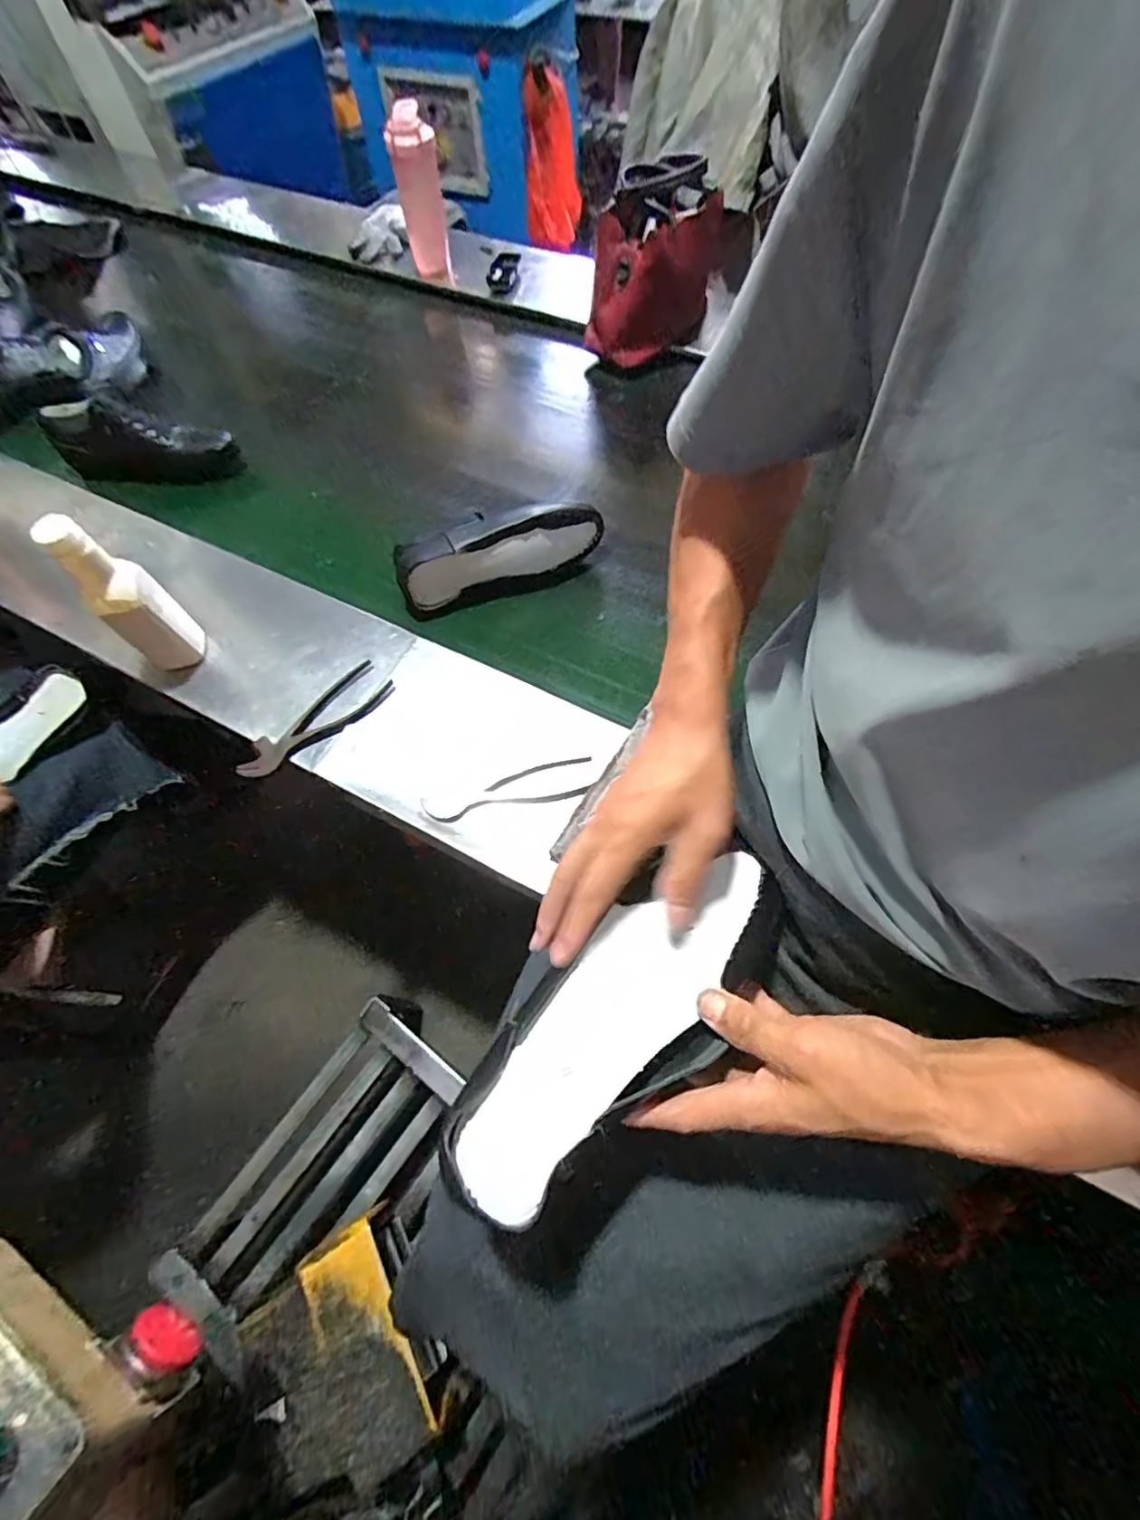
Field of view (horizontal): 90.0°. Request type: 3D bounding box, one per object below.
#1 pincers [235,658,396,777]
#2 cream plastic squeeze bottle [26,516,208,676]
[{"bbox_3d":[-0.311,-0.048,0.693,0.196,0.017,0.066,-42,69,-18],"label":"pincers"},{"bbox_3d":[-0.509,-0.188,0.661,0.073,0.215,0.058,-39,68,-17],"label":"cream plastic squeeze bottle"}]

